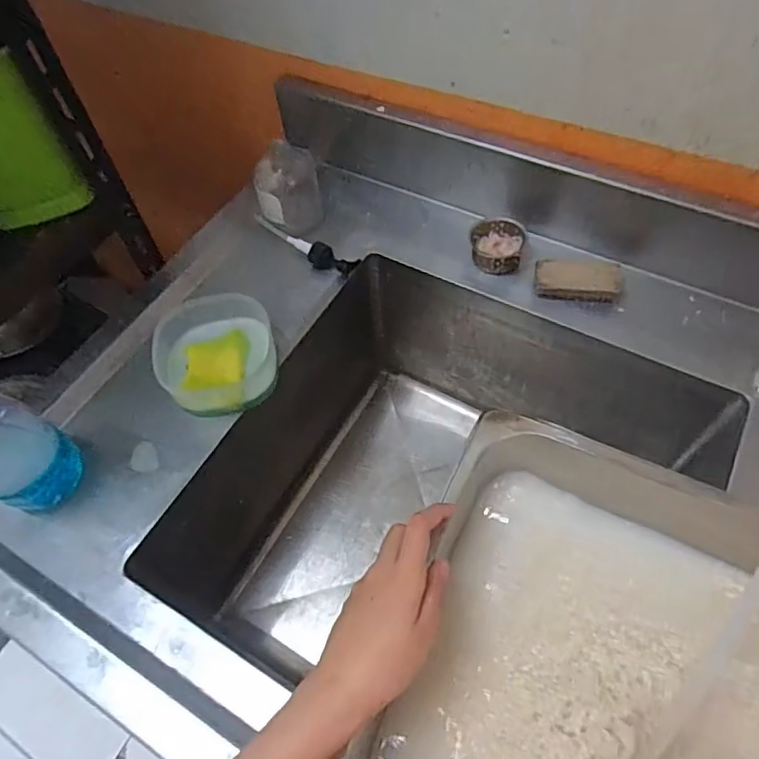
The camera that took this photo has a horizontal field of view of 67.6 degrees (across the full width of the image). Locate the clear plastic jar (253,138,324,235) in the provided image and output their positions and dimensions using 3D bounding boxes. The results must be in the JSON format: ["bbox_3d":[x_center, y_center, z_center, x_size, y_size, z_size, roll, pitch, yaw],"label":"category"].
[{"bbox_3d":[-0.124,-0.253,0.770,0.085,0.091,0.077,-10,57,-2],"label":"clear plastic jar"}]

